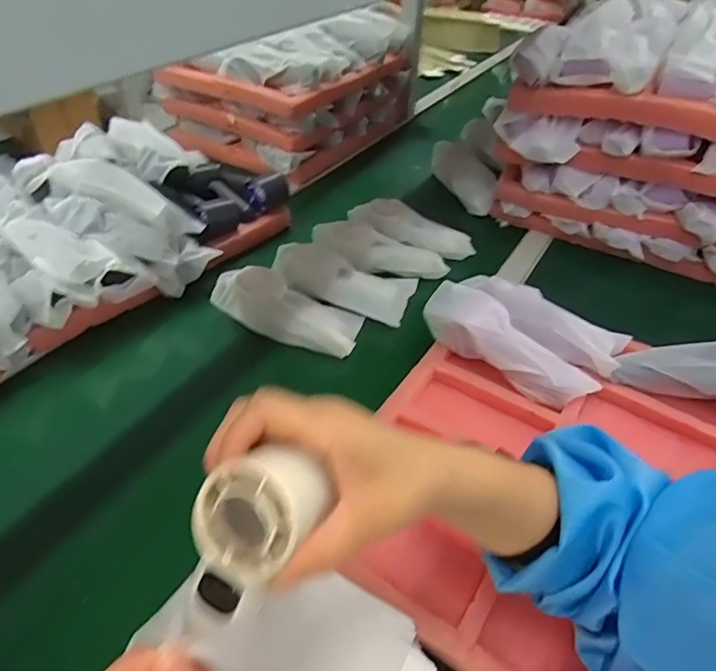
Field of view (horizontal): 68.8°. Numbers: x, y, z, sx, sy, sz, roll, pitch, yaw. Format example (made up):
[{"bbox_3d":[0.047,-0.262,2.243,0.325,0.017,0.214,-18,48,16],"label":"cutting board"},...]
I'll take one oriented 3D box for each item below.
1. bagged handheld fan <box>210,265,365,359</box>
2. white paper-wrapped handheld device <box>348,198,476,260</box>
[{"bbox_3d":[-0.092,-0.037,0.663,0.193,0.055,0.072,13,43,13],"label":"bagged handheld fan"},{"bbox_3d":[0.084,-0.163,0.806,0.199,0.033,0.076,21,43,-1],"label":"white paper-wrapped handheld device"}]

